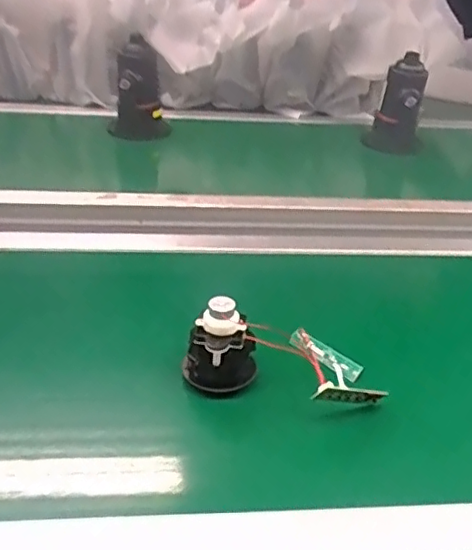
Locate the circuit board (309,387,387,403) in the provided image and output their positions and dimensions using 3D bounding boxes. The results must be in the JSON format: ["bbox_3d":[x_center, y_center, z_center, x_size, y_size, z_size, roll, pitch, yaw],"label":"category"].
[{"bbox_3d":[0.099,0.105,0.530,0.084,0.014,0.006,10,25,-34],"label":"circuit board"}]

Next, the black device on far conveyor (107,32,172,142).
[{"bbox_3d":[-0.166,-0.310,1.037,0.098,0.168,0.062,1,33,-6],"label":"black device on far conveyor"}]

